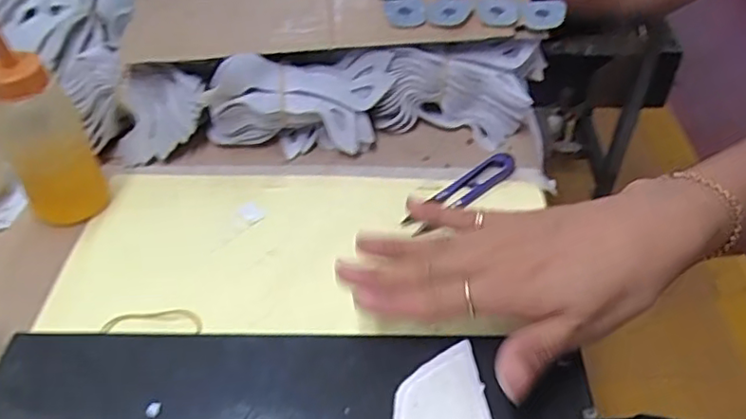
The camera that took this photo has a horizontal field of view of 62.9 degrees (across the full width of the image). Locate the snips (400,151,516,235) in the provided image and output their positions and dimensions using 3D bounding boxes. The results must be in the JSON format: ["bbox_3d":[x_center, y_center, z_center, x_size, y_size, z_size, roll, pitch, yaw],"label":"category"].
[{"bbox_3d":[0.062,-0.013,0.431,0.101,0.009,0.024,-35,54,-29],"label":"snips"}]

